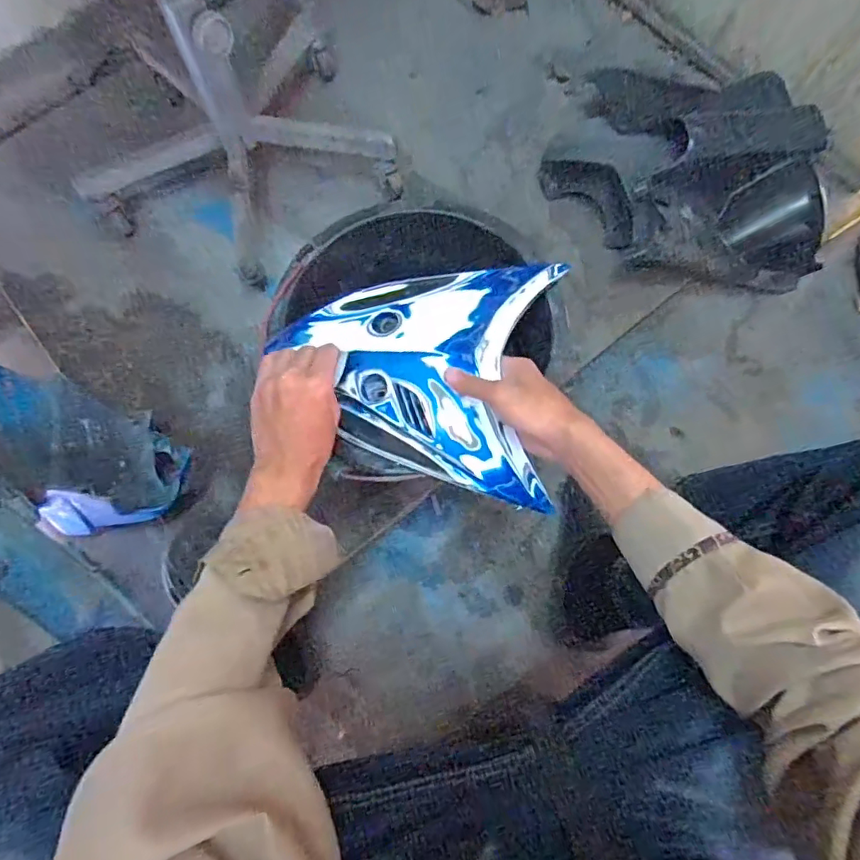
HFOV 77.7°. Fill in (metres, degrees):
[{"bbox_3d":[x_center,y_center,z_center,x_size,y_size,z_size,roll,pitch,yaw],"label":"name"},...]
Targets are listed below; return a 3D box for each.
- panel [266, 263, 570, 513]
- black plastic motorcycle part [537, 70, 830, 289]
[{"bbox_3d":[-0.018,-0.067,0.547,0.282,0.052,0.255,5,76,3],"label":"panel"},{"bbox_3d":[0.415,-0.387,0.834,0.314,0.133,0.430,-38,78,-7],"label":"black plastic motorcycle part"}]

